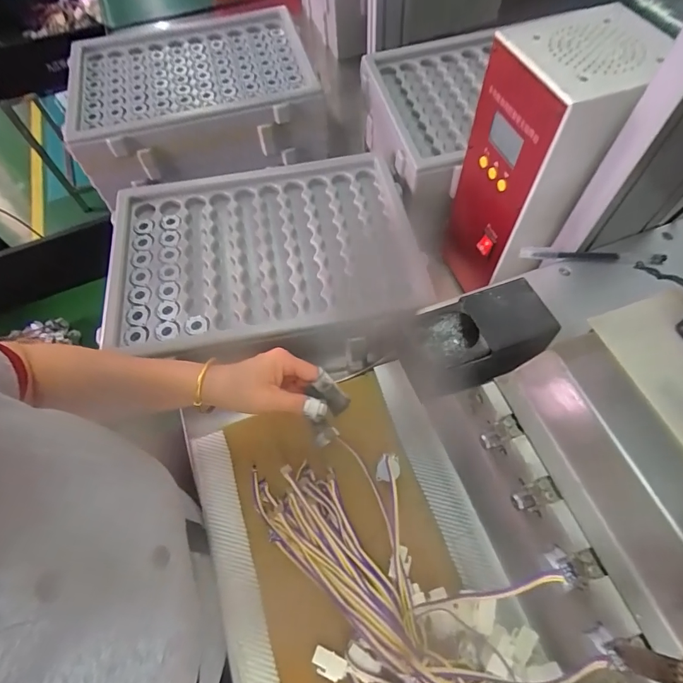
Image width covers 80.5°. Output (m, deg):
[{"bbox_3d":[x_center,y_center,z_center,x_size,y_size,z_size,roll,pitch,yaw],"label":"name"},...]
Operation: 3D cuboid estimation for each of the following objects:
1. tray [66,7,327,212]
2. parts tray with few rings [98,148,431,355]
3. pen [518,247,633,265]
[{"bbox_3d":[-0.252,-0.438,0.715,0.390,0.101,0.337,-14,61,-3],"label":"tray"},{"bbox_3d":[-0.107,-0.121,0.535,0.391,0.027,0.285,-10,61,-1],"label":"parts tray with few rings"},{"bbox_3d":[0.245,-0.090,0.418,0.114,0.012,0.012,2,62,6],"label":"pen"}]

